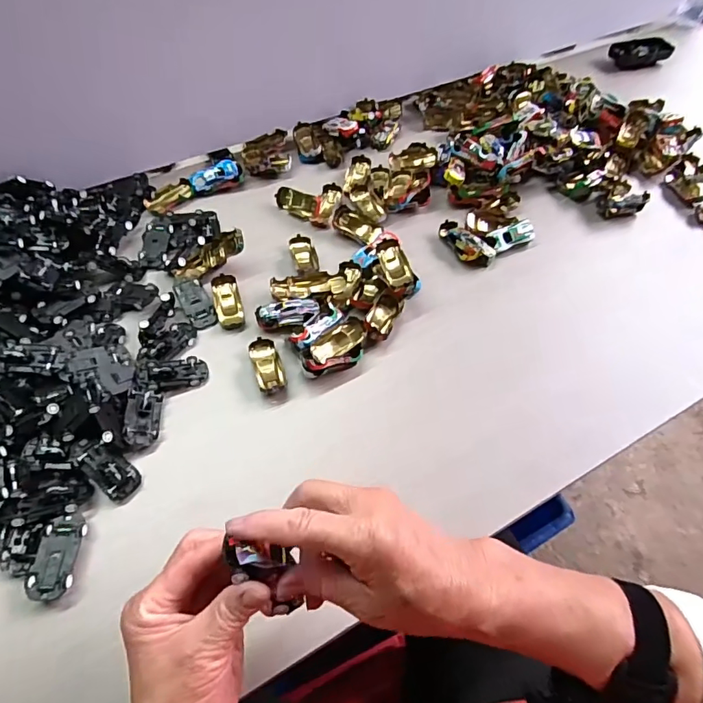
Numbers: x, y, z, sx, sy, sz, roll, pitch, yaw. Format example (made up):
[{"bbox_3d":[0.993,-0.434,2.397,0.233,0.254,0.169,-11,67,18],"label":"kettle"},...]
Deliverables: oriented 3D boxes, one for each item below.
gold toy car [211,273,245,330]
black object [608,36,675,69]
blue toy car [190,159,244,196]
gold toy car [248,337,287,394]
[{"bbox_3d":[-0.135,-0.055,0.533,0.027,0.017,0.061,-14,61,-12],"label":"gold toy car"},{"bbox_3d":[0.512,-0.530,0.857,0.108,0.028,0.048,-8,57,-7],"label":"black object"},{"bbox_3d":[-0.176,-0.229,0.640,0.070,0.017,0.031,-29,66,-20],"label":"blue toy car"},{"bbox_3d":[-0.085,0.015,0.494,0.028,0.015,0.062,-16,62,-13],"label":"gold toy car"}]

